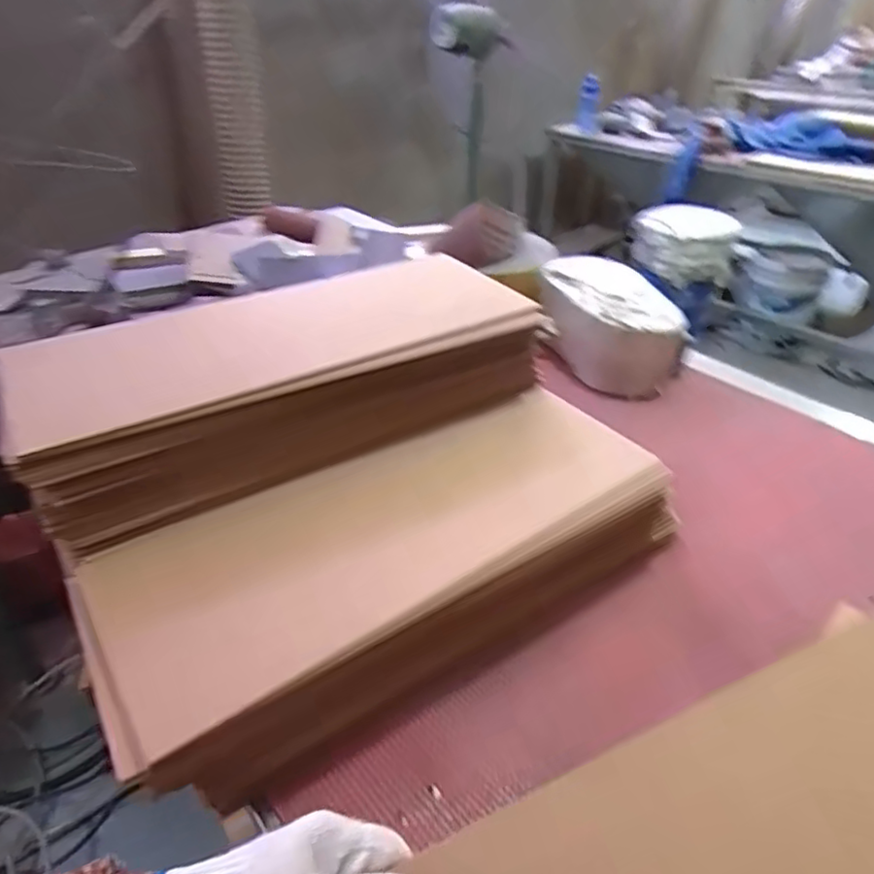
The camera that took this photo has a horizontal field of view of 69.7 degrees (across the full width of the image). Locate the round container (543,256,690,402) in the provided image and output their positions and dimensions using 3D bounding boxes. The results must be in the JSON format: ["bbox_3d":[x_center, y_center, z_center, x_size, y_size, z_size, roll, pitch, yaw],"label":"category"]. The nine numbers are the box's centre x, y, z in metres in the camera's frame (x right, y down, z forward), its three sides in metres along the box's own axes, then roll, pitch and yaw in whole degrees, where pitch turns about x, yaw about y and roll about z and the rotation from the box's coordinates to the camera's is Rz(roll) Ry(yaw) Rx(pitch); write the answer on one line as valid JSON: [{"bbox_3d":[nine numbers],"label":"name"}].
[{"bbox_3d":[0.292,-0.201,1.066,0.238,0.124,0.287,8,44,5],"label":"round container"}]

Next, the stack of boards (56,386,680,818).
[{"bbox_3d":[-0.030,0.113,0.611,0.530,0.097,0.227,-22,49,-24],"label":"stack of boards"}]

